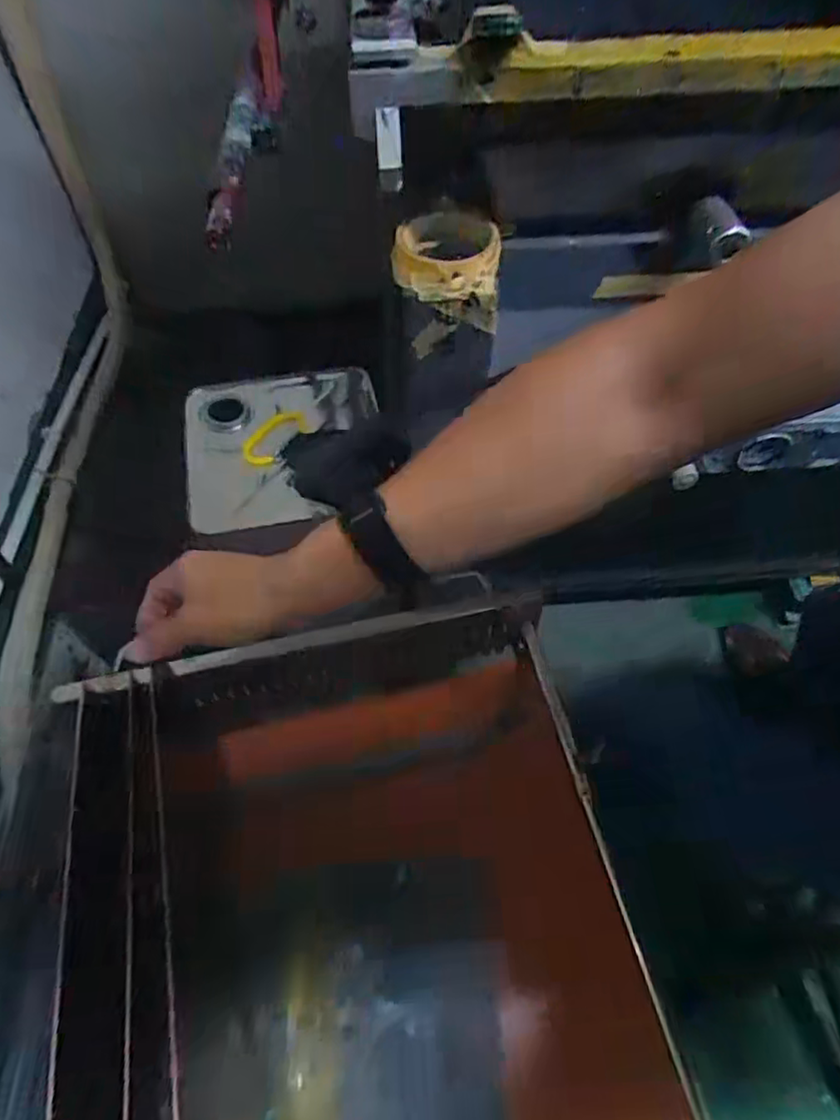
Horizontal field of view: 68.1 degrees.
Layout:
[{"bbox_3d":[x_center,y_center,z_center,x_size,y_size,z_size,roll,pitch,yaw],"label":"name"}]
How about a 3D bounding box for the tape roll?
[{"bbox_3d":[0.022,-0.263,0.532,0.087,0.037,0.087,2,56,1],"label":"tape roll"}]

